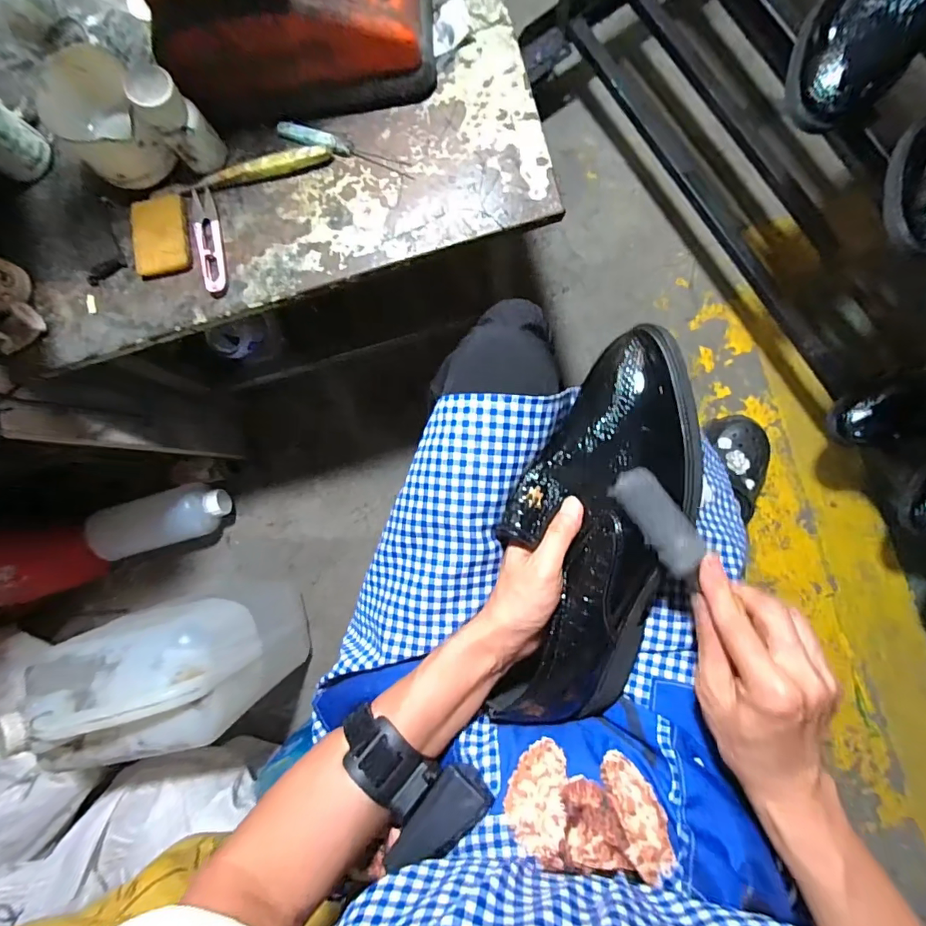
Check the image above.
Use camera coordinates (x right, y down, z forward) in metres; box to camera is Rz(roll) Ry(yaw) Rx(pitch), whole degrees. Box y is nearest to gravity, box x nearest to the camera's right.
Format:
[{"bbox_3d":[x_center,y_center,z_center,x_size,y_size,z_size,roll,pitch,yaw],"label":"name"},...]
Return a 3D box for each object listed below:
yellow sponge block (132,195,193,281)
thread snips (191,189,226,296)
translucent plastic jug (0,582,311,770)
[{"bbox_3d":[-0.287,-0.214,0.439,0.054,0.008,0.073,-7,87,4],"label":"yellow sponge block"},{"bbox_3d":[-0.238,-0.208,0.434,0.021,0.006,0.099,-12,87,4],"label":"thread snips"},{"bbox_3d":[-0.381,0.276,0.654,0.219,0.310,0.158,-15,87,4],"label":"translucent plastic jug"}]

